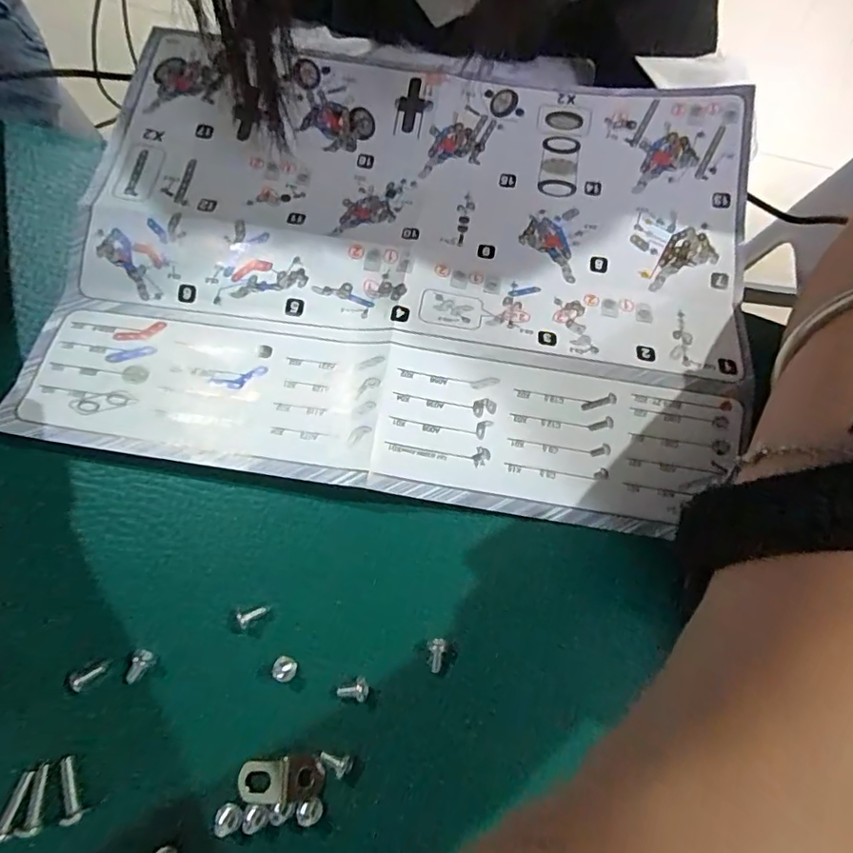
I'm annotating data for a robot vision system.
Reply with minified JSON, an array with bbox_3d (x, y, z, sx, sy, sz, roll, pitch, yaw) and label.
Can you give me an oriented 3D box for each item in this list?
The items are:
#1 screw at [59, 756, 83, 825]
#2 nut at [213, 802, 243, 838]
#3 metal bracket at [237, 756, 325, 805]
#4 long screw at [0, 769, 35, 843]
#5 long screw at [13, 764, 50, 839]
[{"bbox_3d":[-0.091,0.093,0.134,0.004,0.004,0.015,-23,62,-8],"label":"screw"},{"bbox_3d":[-0.051,0.099,0.133,0.007,0.006,0.006,13,74,3],"label":"nut"},{"bbox_3d":[-0.038,0.091,0.136,0.022,0.004,0.010,-4,73,-2],"label":"metal bracket"},{"bbox_3d":[-0.104,0.096,0.133,0.005,0.004,0.015,12,60,3],"label":"long screw"},{"bbox_3d":[-0.098,0.094,0.132,0.005,0.004,0.015,7,73,1],"label":"long screw"}]

